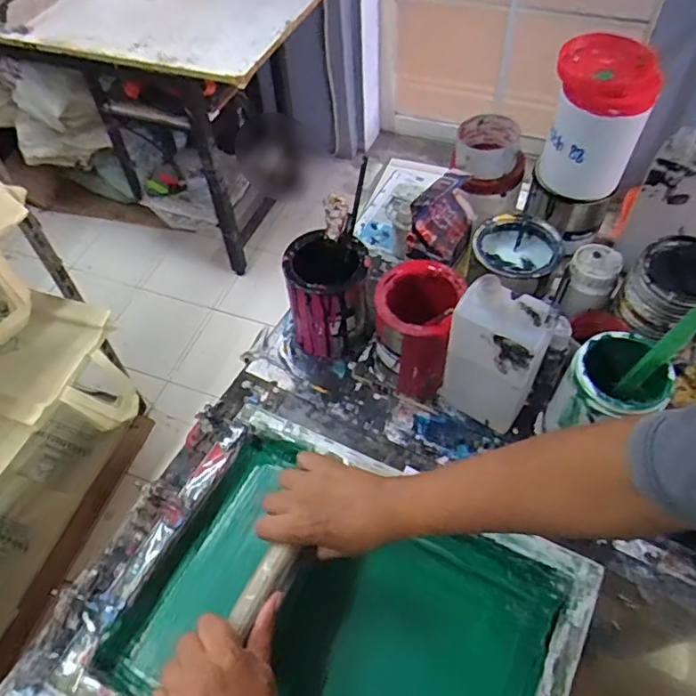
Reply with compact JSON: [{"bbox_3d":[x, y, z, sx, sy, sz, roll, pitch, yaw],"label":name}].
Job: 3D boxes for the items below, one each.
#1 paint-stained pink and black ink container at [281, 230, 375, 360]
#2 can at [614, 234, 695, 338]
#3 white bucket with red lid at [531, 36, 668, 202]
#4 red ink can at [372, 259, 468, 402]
[{"bbox_3d":[-0.023,-0.068,0.783,0.105,0.145,0.109,-1,55,2],"label":"paint-stained pink and black ink container"},{"bbox_3d":[0.406,-0.078,0.713,0.097,0.100,0.091,-1,55,2],"label":"can"},{"bbox_3d":[0.297,-0.274,0.699,0.106,0.157,0.103,8,56,9],"label":"white bucket with red lid"},{"bbox_3d":[0.083,-0.016,0.735,0.098,0.167,0.103,-1,55,2],"label":"red ink can"}]

